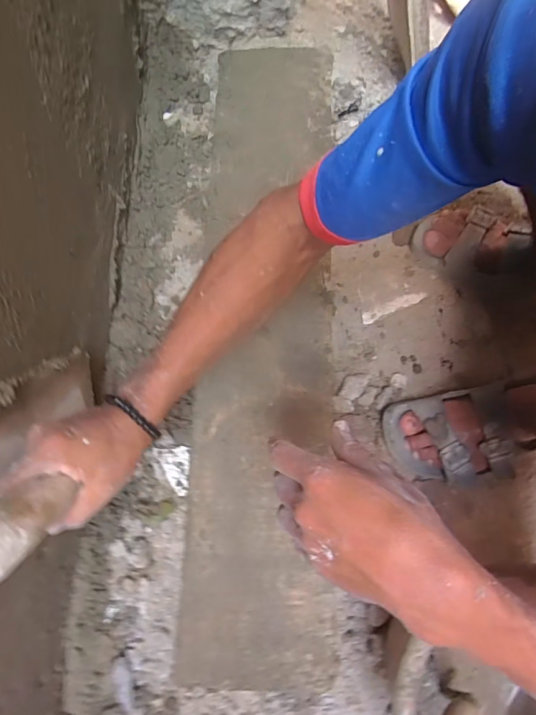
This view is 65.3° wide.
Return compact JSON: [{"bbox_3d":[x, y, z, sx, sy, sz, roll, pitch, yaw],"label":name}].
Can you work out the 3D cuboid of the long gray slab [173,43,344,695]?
[{"bbox_3d":[-0.002,-0.057,0.577,0.174,0.037,0.870,2,76,0],"label":"long gray slab"}]

